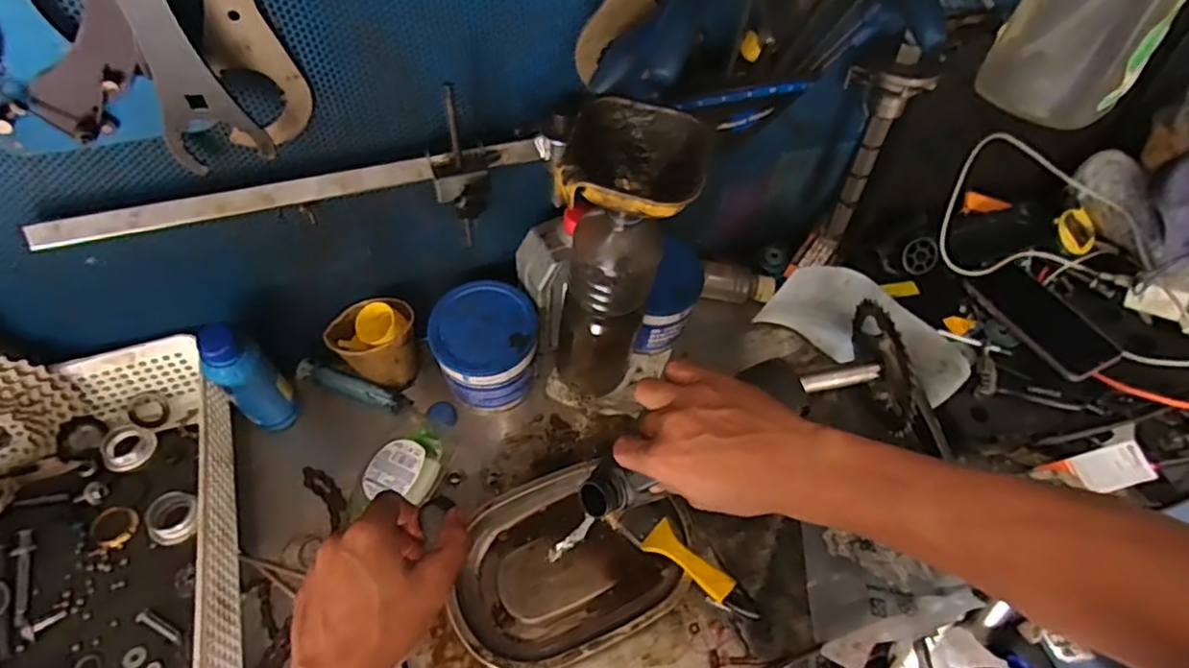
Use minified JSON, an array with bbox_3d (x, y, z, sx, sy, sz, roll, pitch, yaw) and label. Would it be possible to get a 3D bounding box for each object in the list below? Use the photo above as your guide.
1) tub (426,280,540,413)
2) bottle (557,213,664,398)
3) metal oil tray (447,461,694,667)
[{"bbox_3d":[-0.110,0.015,0.640,0.100,0.092,0.099,1,57,-2],"label":"tub"},{"bbox_3d":[0.011,-0.028,0.580,0.076,0.251,0.074,1,57,-2],"label":"bottle"},{"bbox_3d":[-0.021,0.204,0.566,0.214,0.034,0.155,-21,60,-15],"label":"metal oil tray"}]

